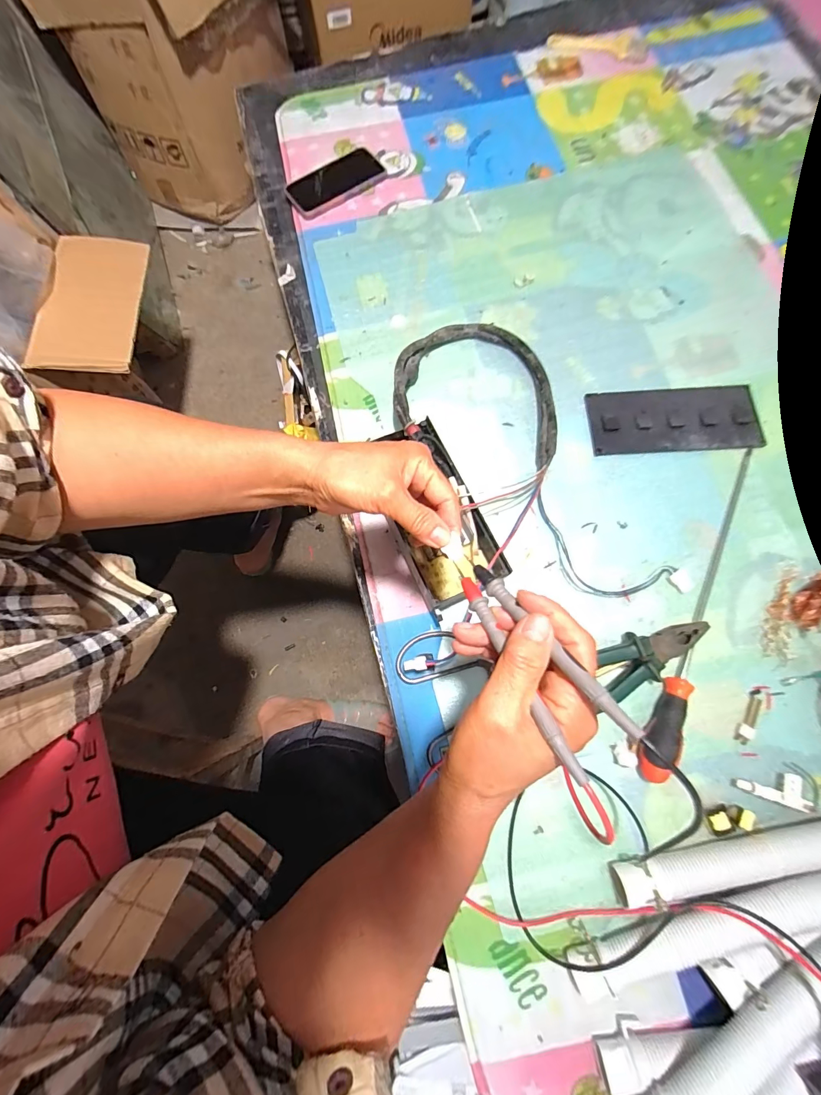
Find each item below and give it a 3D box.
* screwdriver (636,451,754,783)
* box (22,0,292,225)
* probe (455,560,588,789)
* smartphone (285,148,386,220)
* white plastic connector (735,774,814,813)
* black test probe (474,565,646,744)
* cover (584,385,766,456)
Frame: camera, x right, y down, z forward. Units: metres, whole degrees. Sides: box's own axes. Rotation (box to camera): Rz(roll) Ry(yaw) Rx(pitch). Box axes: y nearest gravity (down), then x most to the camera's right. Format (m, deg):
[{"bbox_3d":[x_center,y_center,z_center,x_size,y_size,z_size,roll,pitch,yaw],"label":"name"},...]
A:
[{"bbox_3d":[0.320,0.057,0.426,0.026,0.030,0.385,27,78,9],"label":"screwdriver"},{"bbox_3d":[-0.486,-1.074,0.830,0.417,0.441,0.388,22,78,6],"label":"box"},{"bbox_3d":[0.057,0.064,0.233,0.010,0.006,0.139,-23,53,-4],"label":"probe"},{"bbox_3d":[-0.115,-0.571,0.621,0.152,0.015,0.066,-33,76,-7],"label":"smartphone"},{"bbox_3d":[0.353,0.231,0.386,0.064,0.016,0.029,16,76,6],"label":"white plastic connector"},{"bbox_3d":[0.075,0.052,0.225,0.009,0.007,0.127,-34,48,-7],"label":"black test probe"},{"bbox_3d":[0.325,-0.159,0.494,0.197,0.010,0.086,-2,75,2],"label":"cover"}]

